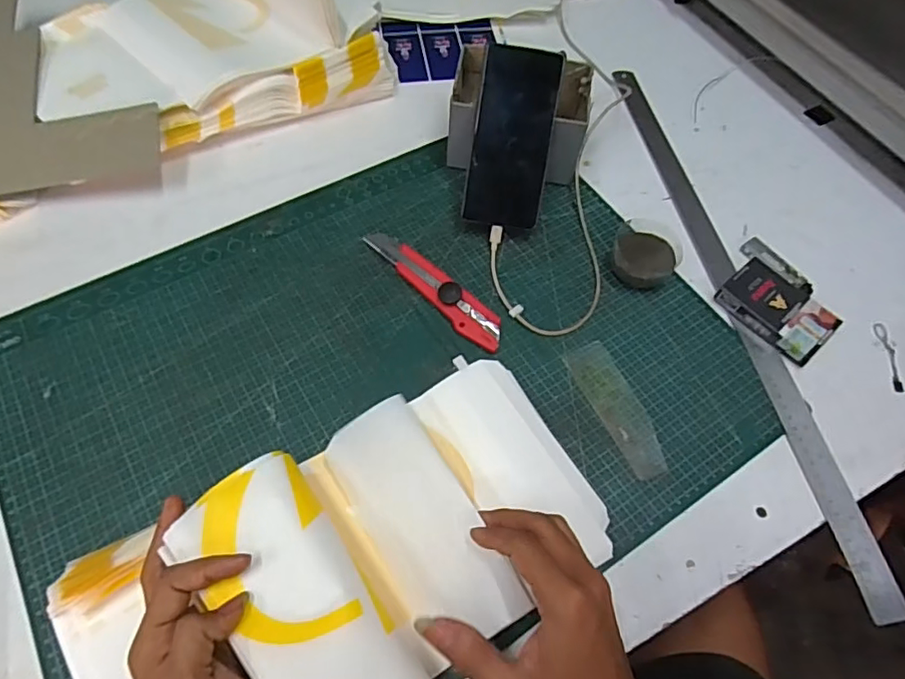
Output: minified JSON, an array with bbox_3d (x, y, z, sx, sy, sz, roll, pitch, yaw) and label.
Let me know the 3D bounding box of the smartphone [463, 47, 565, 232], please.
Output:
[{"bbox_3d":[0.057,-0.190,0.523,0.073,0.006,0.160,9,97,3],"label":"smartphone"}]

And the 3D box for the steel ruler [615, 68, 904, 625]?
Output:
[{"bbox_3d":[0.271,-0.072,0.554,0.030,0.010,0.634,-7,61,-6],"label":"steel ruler"}]

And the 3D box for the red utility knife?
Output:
[{"bbox_3d":[-0.017,-0.051,0.512,0.033,0.015,0.166,-40,70,-21],"label":"red utility knife"}]

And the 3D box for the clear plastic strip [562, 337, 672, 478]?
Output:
[{"bbox_3d":[0.141,0.056,0.468,0.041,0.004,0.124,-21,64,-14],"label":"clear plastic strip"}]

